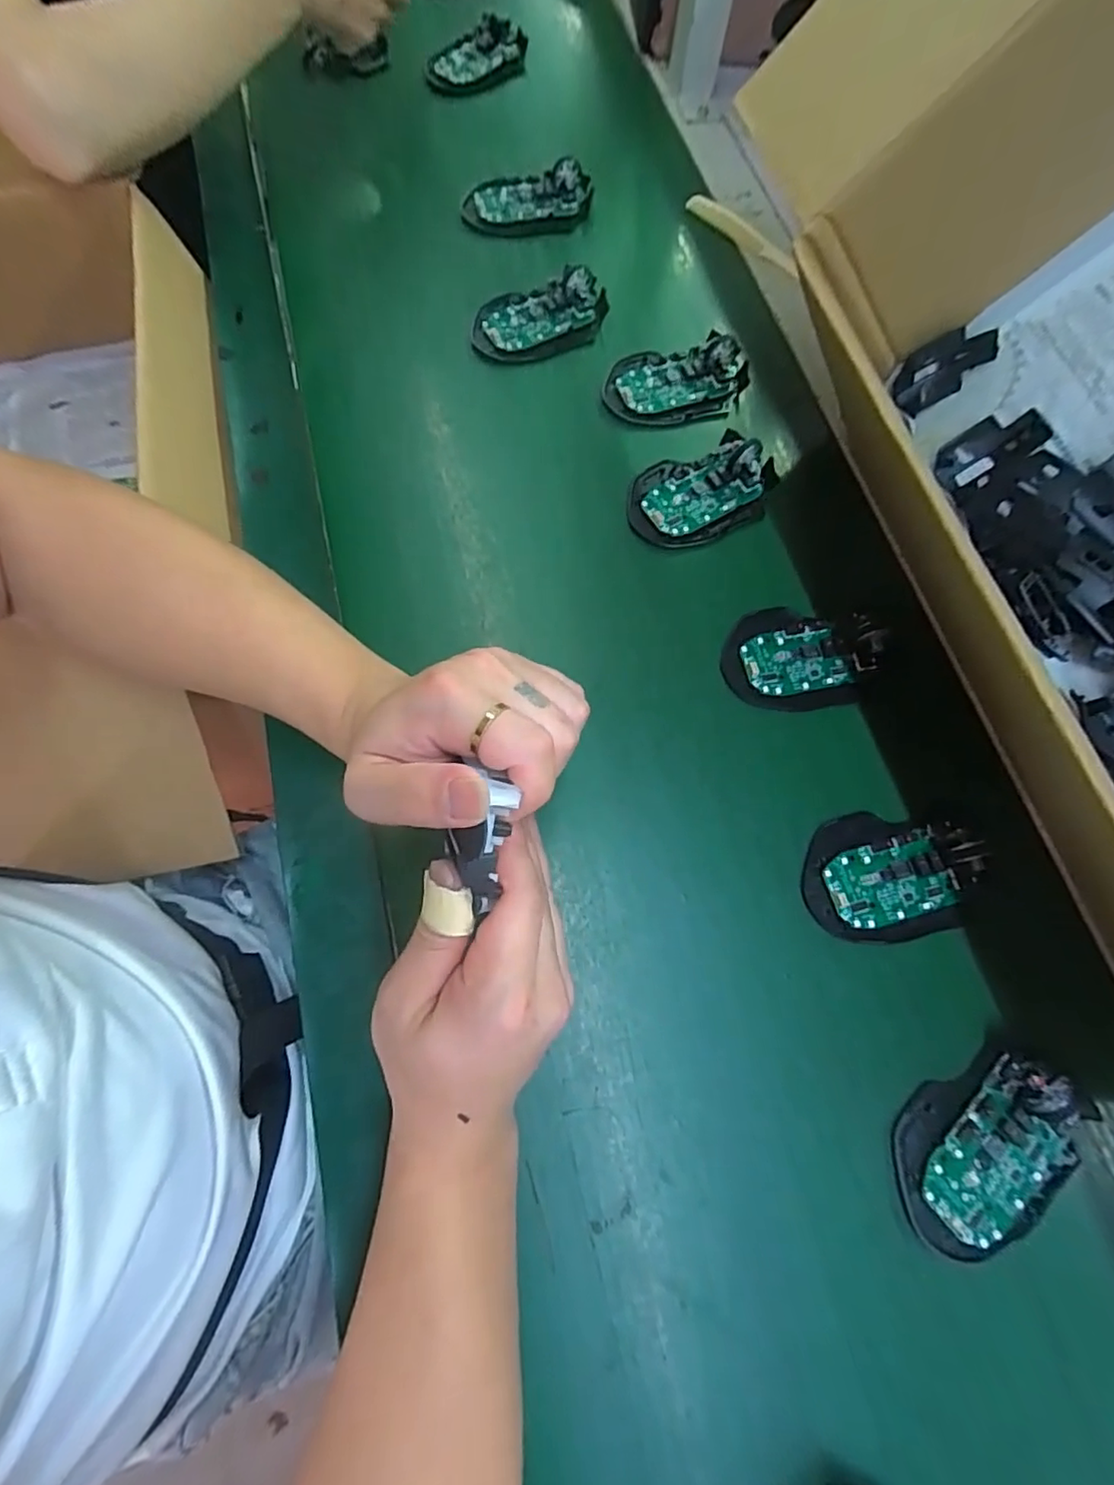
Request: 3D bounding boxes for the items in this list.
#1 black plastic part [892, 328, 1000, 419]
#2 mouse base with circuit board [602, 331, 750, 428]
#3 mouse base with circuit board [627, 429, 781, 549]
[{"bbox_3d":[0.285,-0.276,0.441,0.046,0.065,0.007,31,52,-36],"label":"black plastic part"},{"bbox_3d":[0.098,-0.292,0.479,0.115,0.024,0.064,-8,72,-5],"label":"mouse base with circuit board"},{"bbox_3d":[0.110,-0.191,0.441,0.117,0.023,0.072,-24,74,-9],"label":"mouse base with circuit board"}]

